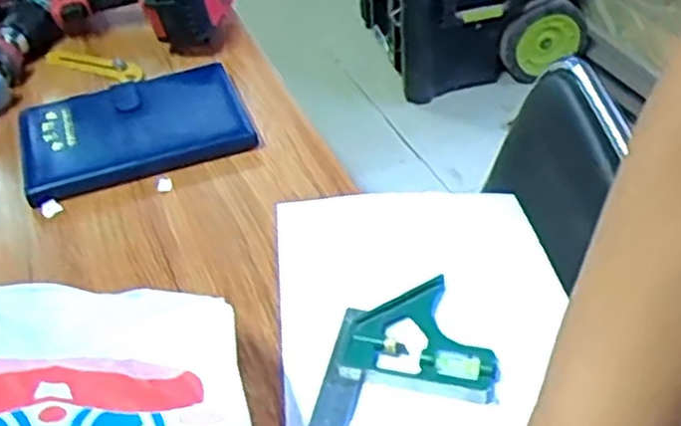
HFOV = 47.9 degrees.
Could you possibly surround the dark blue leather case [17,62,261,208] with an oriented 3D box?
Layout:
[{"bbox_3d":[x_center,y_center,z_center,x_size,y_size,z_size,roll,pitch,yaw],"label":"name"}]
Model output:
[{"bbox_3d":[-0.202,-0.085,0.746,0.211,0.029,0.148,-17,42,-12],"label":"dark blue leather case"}]

